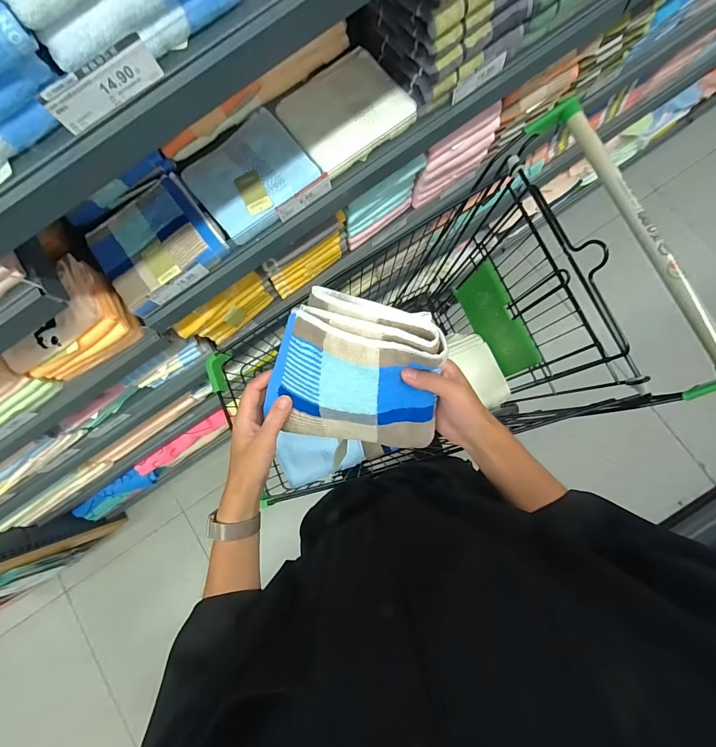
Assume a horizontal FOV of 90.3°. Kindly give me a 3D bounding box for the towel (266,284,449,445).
[{"bbox_3d":[-0.008,0.004,0.372,0.181,0.049,0.159,14,119,12],"label":"towel"}]

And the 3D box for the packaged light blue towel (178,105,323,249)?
[{"bbox_3d":[-0.183,-0.339,0.600,0.184,0.023,0.183,-38,81,-1],"label":"packaged light blue towel"}]

